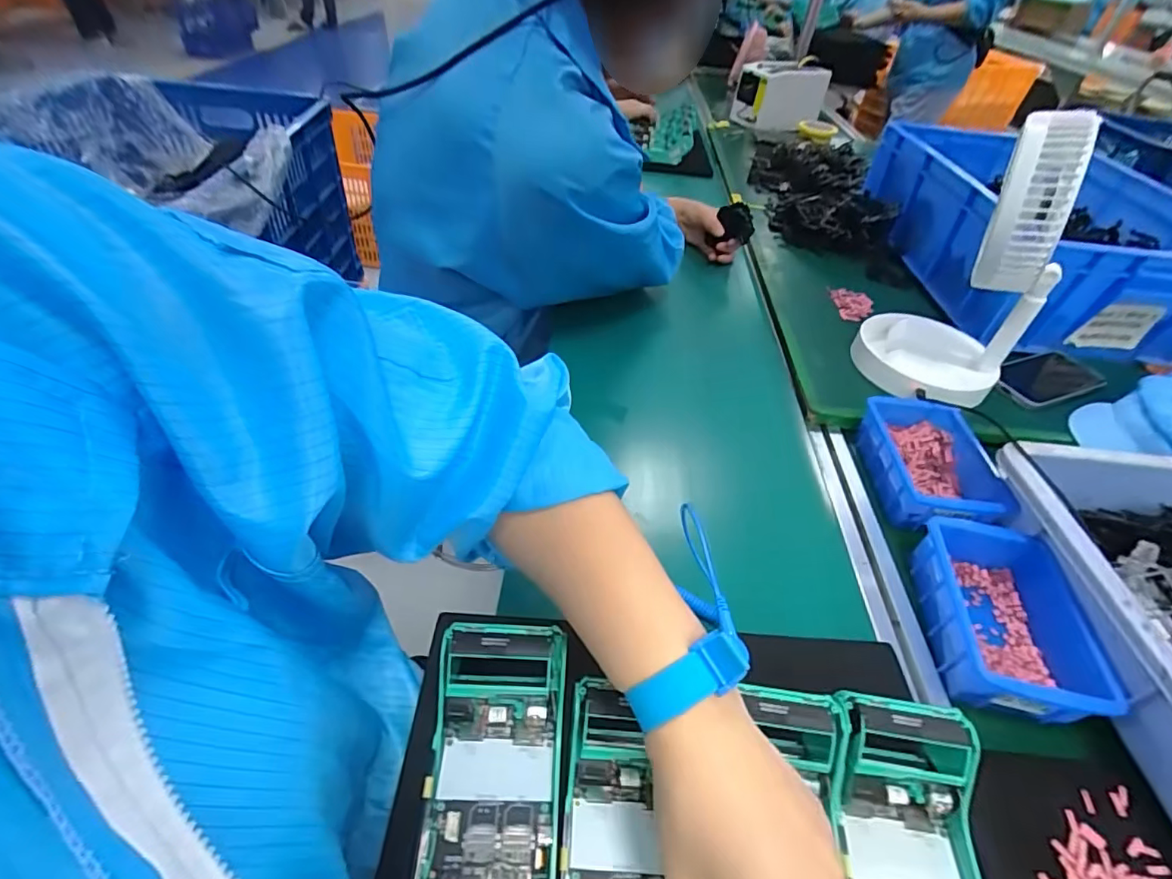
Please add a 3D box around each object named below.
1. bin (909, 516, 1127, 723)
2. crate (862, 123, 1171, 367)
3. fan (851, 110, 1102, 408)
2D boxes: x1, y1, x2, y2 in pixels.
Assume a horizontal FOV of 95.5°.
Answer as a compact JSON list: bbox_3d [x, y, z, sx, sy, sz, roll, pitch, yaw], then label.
[{"bbox_3d":[0.340,0.143,0.427,0.118,0.050,0.153,9,44,3],"label":"bin"},{"bbox_3d":[0.644,-0.310,0.789,0.336,0.142,0.493,4,44,-2],"label":"crate"},{"bbox_3d":[0.424,-0.187,0.574,0.155,0.279,0.160,33,50,26],"label":"fan"}]

